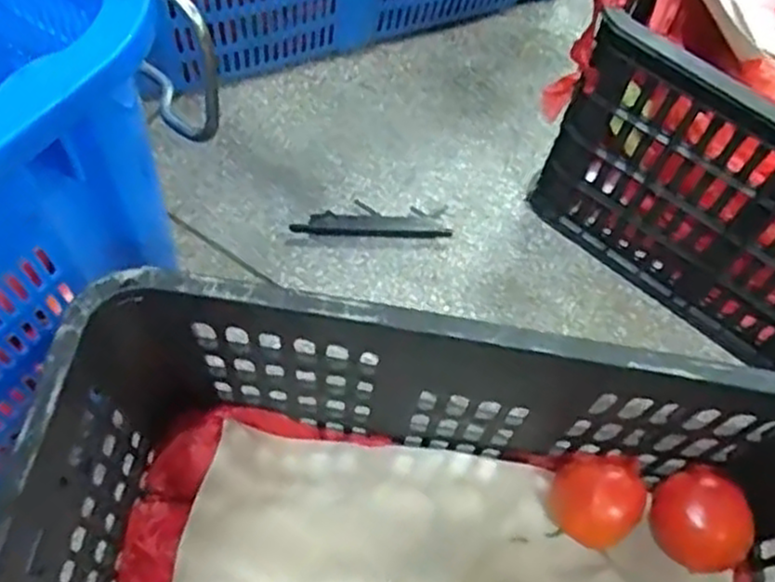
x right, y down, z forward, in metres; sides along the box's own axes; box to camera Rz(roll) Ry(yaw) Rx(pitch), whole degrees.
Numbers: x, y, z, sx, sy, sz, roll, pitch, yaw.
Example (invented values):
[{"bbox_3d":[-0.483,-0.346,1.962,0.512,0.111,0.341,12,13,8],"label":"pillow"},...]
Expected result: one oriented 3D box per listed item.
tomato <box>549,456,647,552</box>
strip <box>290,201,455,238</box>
[{"bbox_3d":[0.155,0.157,0.553,0.065,0.047,0.062,25,63,9],"label":"tomato"},{"bbox_3d":[-0.016,-0.077,0.772,0.159,0.015,0.045,-1,62,-5],"label":"strip"}]

